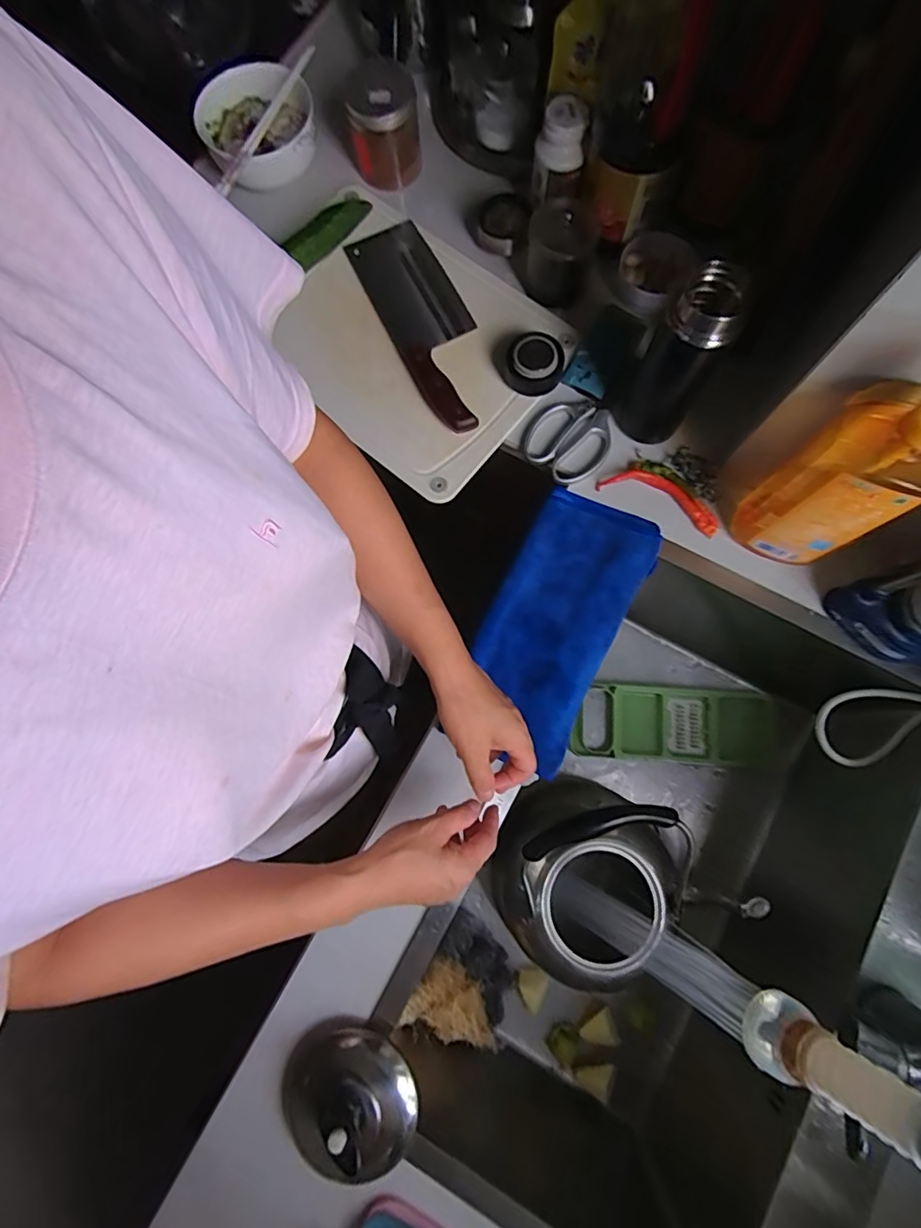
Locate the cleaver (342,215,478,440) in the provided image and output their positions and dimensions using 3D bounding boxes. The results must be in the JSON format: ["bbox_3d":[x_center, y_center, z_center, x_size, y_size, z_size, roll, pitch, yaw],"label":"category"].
[{"bbox_3d":[-0.039,-0.359,0.642,0.097,0.016,0.303,-26,79,-4],"label":"cleaver"}]

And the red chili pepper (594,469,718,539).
[{"bbox_3d":[0.226,-0.133,0.592,0.137,0.011,0.042,26,80,6],"label":"red chili pepper"}]

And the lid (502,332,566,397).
[{"bbox_3d":[0.084,-0.289,0.613,0.070,0.040,0.064,0,78,1],"label":"lid"}]

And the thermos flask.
[{"bbox_3d":[0.214,-0.252,0.528,0.074,0.188,0.060,31,81,7],"label":"thermos flask"}]

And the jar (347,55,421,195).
[{"bbox_3d":[-0.097,-0.620,0.667,0.085,0.093,0.090,0,78,1],"label":"jar"}]

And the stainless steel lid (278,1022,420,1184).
[{"bbox_3d":[-0.102,0.442,0.466,0.124,0.065,0.113,0,78,1],"label":"stainless steel lid"}]

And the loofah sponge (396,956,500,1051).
[{"bbox_3d":[-0.002,0.470,0.627,0.118,0.049,0.068,25,80,7],"label":"loofah sponge"}]

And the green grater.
[{"bbox_3d":[0.294,0.156,0.739,0.264,0.023,0.101,4,78,2],"label":"green grater"}]

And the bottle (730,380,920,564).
[{"bbox_3d":[0.342,-0.123,0.467,0.076,0.251,0.076,21,79,5],"label":"bottle"}]

